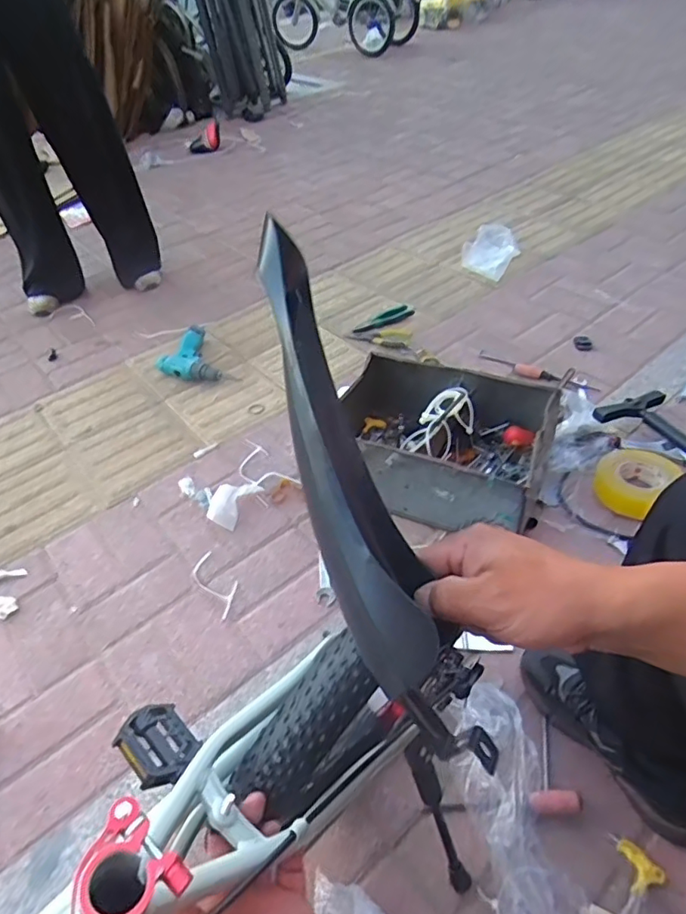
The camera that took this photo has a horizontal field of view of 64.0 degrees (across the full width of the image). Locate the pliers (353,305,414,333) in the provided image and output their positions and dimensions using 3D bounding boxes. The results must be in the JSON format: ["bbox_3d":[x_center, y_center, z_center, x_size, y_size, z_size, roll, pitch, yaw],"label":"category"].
[{"bbox_3d":[0.112,-0.383,1.535,0.179,0.021,0.063,-25,50,-19],"label":"pliers"}]

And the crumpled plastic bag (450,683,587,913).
[{"bbox_3d":[0.211,0.459,0.661,0.105,0.066,0.342,-8,46,-3],"label":"crumpled plastic bag"}]

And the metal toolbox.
[{"bbox_3d":[0.174,-0.033,1.083,0.431,0.157,0.280,17,50,19],"label":"metal toolbox"}]

